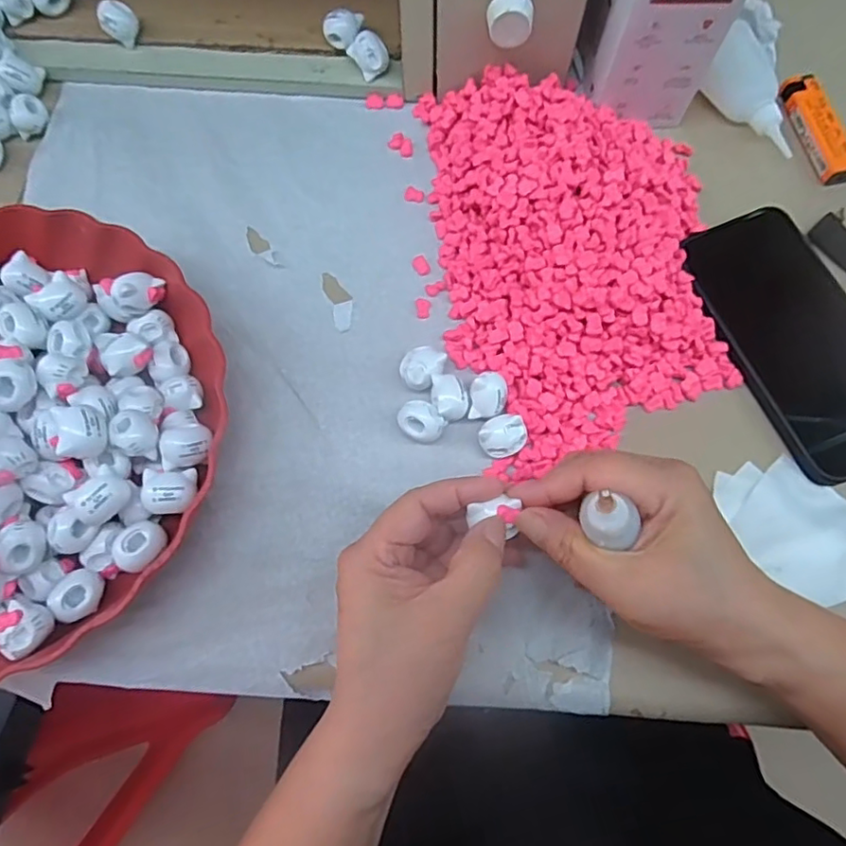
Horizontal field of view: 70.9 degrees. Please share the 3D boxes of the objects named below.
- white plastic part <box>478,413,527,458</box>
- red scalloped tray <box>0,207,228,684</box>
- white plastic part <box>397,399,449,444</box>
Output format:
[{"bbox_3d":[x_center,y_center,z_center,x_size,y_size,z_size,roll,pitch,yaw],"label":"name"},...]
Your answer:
[{"bbox_3d":[0.043,0.007,0.320,0.025,0.014,0.019,-13,72,-5],"label":"white plastic part"},{"bbox_3d":[-0.223,0.003,0.303,0.244,0.059,0.242,12,72,3],"label":"red scalloped tray"},{"bbox_3d":[-0.001,0.000,0.327,0.025,0.019,0.019,33,74,10],"label":"white plastic part"}]

